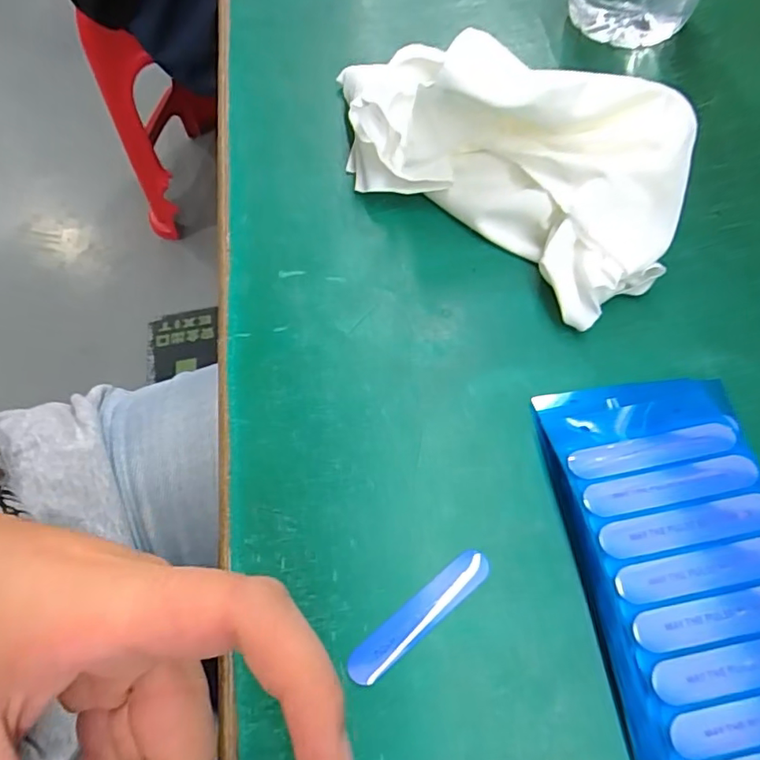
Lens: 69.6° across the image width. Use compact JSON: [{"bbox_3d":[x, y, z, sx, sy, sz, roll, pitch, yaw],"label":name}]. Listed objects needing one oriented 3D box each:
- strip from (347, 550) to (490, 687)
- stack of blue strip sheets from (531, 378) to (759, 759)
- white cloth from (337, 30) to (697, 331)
[{"bbox_3d":[0.012,0.069,0.160,0.050,0.004,0.010,-37,67,-15],"label":"strip"},{"bbox_3d":[0.089,0.060,0.153,0.063,0.017,0.130,-7,63,0],"label":"stack of blue strip sheets"},{"bbox_3d":[0.055,-0.089,0.210,0.131,0.052,0.082,37,70,20],"label":"white cloth"}]

